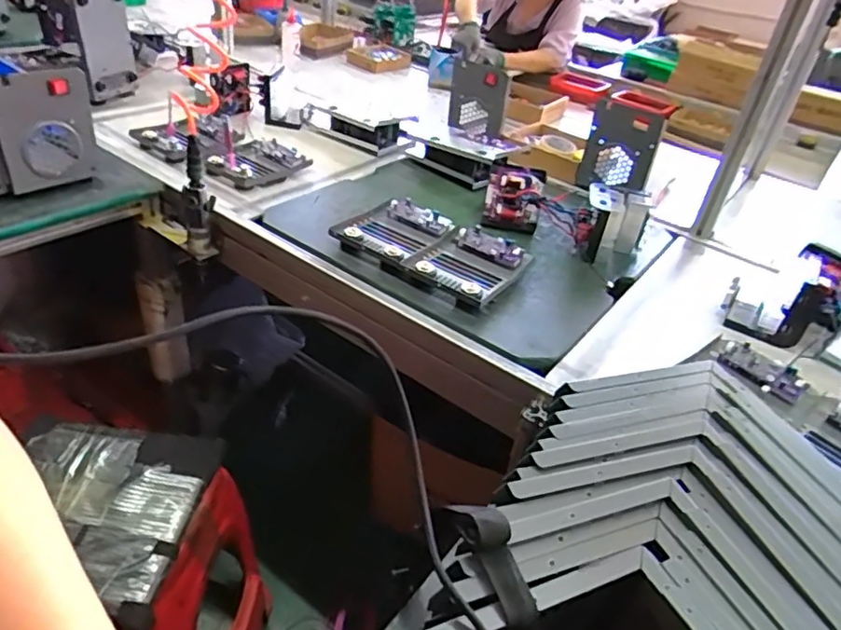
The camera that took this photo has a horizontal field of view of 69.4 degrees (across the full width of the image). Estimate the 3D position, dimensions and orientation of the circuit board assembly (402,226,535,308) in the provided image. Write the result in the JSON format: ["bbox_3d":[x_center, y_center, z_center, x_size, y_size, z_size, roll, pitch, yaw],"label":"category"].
[{"bbox_3d":[0.078,-0.081,0.978,0.142,0.041,0.170,27,39,25],"label":"circuit board assembly"}]

